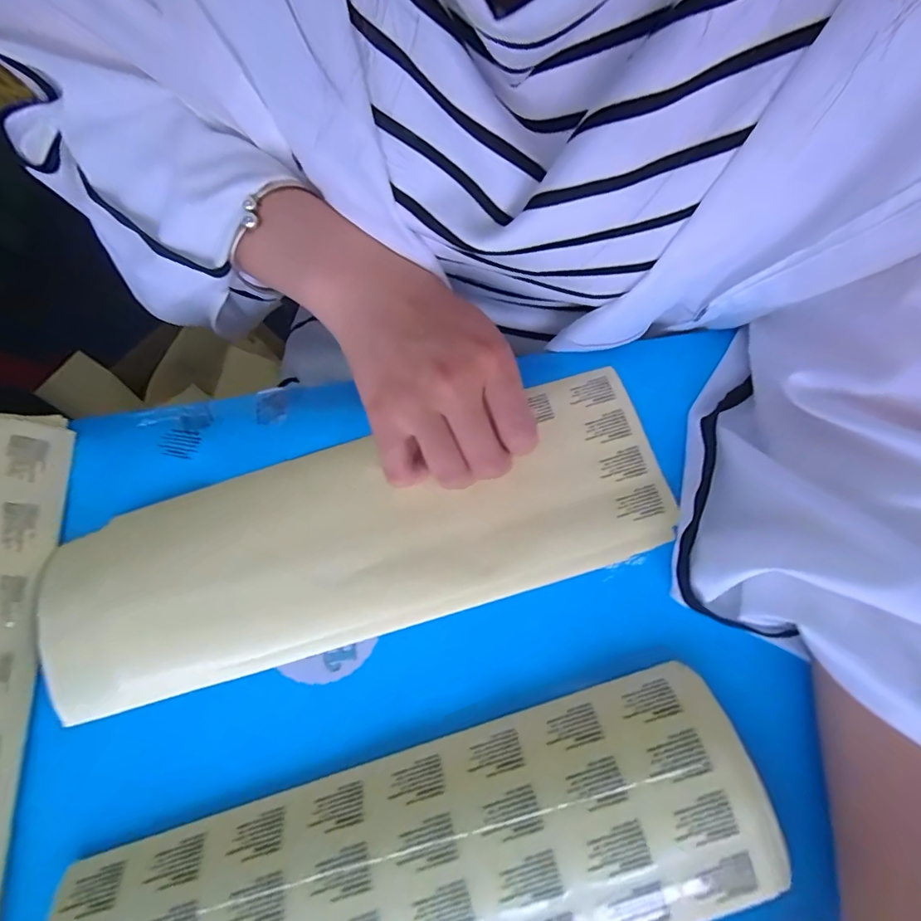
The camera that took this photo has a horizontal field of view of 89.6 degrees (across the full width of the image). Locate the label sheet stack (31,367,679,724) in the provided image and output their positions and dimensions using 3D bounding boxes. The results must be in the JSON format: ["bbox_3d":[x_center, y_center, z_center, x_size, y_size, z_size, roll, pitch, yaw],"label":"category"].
[{"bbox_3d":[-0.054,0.039,0.251,0.328,0.012,0.107,-15,73,-3],"label":"label sheet stack"}]

